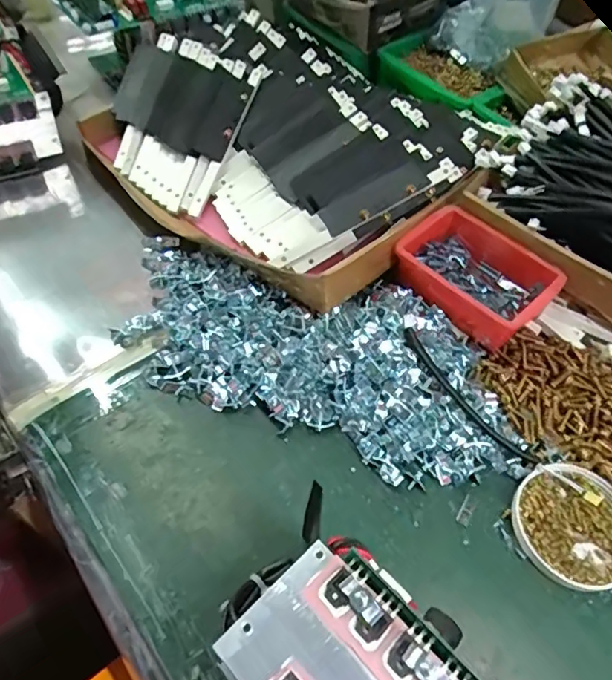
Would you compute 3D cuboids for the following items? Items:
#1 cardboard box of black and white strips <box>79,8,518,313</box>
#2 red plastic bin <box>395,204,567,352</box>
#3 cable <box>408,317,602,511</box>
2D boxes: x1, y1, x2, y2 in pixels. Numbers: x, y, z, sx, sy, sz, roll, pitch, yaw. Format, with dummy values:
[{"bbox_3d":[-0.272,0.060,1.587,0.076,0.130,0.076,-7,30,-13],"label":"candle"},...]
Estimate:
[{"bbox_3d":[-0.026,-0.268,0.665,0.465,0.090,0.385,39,60,21],"label":"cardboard box of black and white strips"},{"bbox_3d":[0.174,-0.068,0.542,0.148,0.051,0.105,40,60,21],"label":"red plastic bin"},{"bbox_3d":[0.161,0.061,0.462,0.030,0.033,0.218,-35,65,-26],"label":"cable"}]

